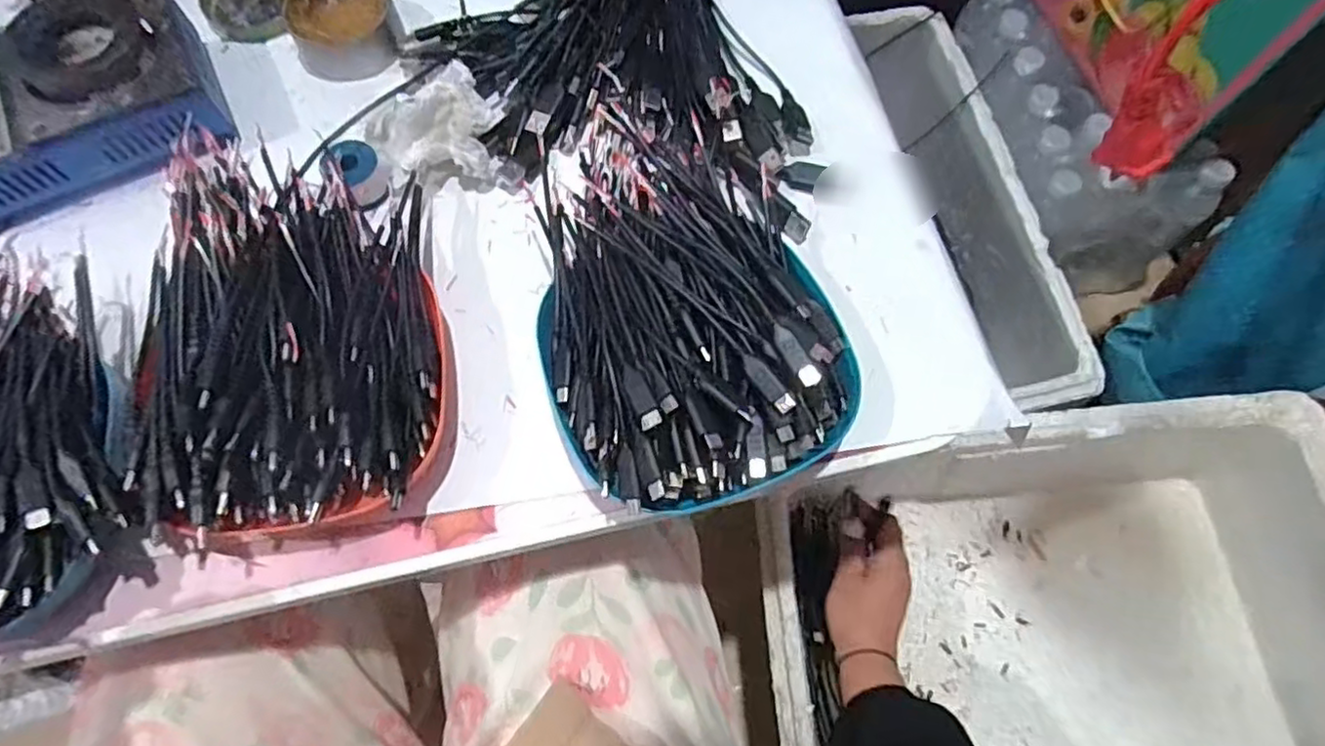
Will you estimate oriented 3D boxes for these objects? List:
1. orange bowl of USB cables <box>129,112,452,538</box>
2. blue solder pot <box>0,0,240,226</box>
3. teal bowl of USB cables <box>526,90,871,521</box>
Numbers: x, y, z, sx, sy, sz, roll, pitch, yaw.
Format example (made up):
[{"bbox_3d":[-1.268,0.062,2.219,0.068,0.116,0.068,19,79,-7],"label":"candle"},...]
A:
[{"bbox_3d":[-0.172,-0.018,0.320,0.133,0.067,0.182,-6,69,-2],"label":"orange bowl of USB cables"},{"bbox_3d":[-0.332,-0.148,0.382,0.149,0.060,0.092,-24,71,-9],"label":"blue solder pot"},{"bbox_3d":[0.008,-0.029,0.328,0.136,0.056,0.182,-19,70,-7],"label":"teal bowl of USB cables"}]

